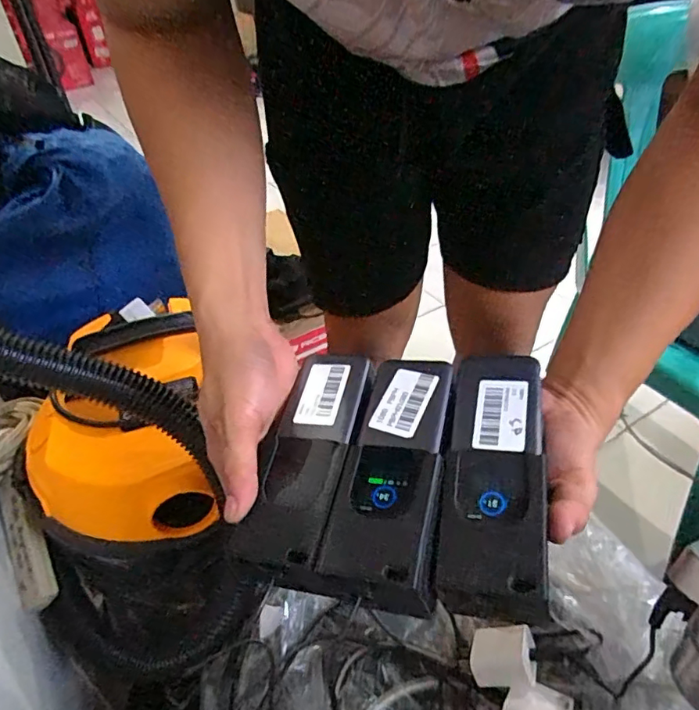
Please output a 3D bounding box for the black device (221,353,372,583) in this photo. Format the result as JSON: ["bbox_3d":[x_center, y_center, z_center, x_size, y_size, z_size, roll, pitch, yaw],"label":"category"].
[{"bbox_3d":[-0.028,0.061,0.344,0.062,0.021,0.152,10,60,17],"label":"black device"}]

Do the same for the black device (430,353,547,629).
[{"bbox_3d":[0.083,0.066,0.311,0.055,0.018,0.161,5,54,12],"label":"black device"}]

